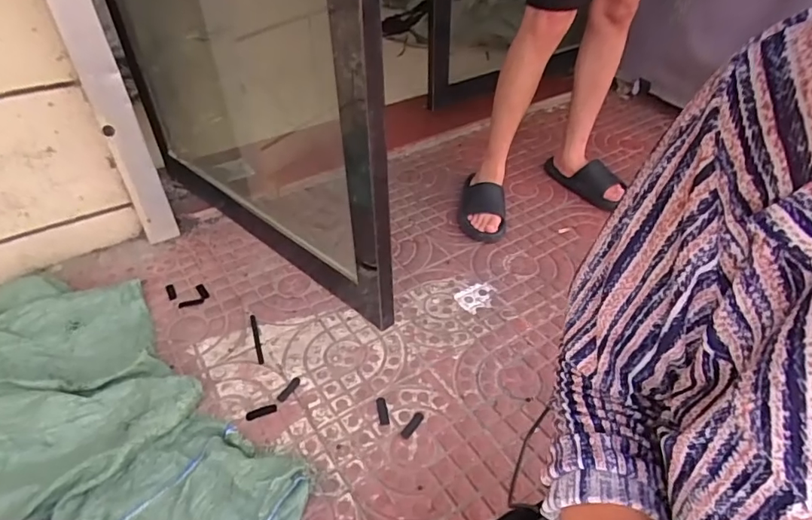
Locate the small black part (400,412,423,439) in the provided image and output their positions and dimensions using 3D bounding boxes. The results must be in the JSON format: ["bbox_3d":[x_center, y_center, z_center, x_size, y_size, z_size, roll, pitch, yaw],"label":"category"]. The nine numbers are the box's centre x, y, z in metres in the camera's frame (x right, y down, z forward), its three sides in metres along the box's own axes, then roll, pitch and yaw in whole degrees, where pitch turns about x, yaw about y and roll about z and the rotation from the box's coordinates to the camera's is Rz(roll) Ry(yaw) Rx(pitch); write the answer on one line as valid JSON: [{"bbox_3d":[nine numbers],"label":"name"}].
[{"bbox_3d":[0.012,0.296,0.894,0.019,0.004,0.059,24,46,26],"label":"small black part"}]

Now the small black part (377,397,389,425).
[{"bbox_3d":[-0.043,0.277,0.918,0.018,0.007,0.059,-7,41,-8],"label":"small black part"}]

